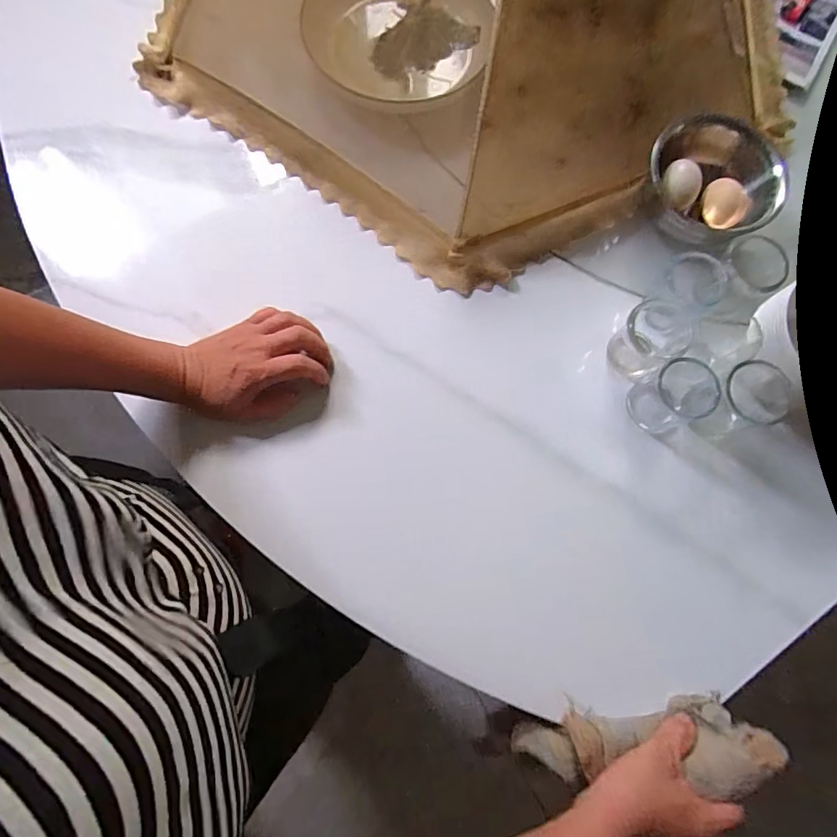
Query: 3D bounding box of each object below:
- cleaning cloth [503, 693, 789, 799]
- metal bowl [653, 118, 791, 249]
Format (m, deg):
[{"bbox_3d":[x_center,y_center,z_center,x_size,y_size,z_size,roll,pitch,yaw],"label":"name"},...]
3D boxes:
[{"bbox_3d":[0.178,0.260,0.395,0.198,0.043,0.059,-6,74,11],"label":"cleaning cloth"},{"bbox_3d":[0.289,-0.232,0.494,0.122,0.051,0.116,0,77,-2],"label":"metal bowl"}]

